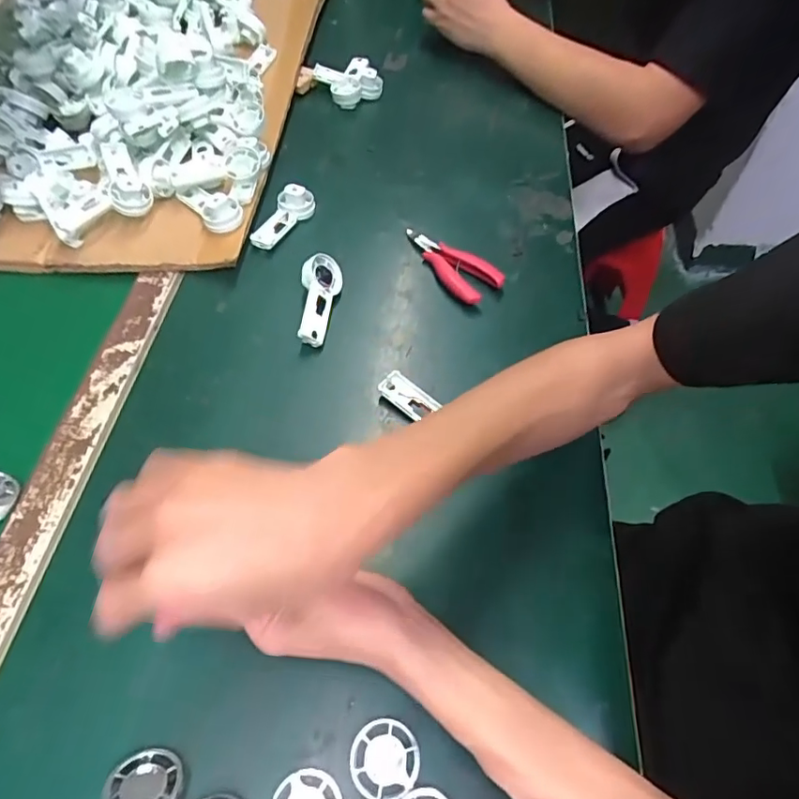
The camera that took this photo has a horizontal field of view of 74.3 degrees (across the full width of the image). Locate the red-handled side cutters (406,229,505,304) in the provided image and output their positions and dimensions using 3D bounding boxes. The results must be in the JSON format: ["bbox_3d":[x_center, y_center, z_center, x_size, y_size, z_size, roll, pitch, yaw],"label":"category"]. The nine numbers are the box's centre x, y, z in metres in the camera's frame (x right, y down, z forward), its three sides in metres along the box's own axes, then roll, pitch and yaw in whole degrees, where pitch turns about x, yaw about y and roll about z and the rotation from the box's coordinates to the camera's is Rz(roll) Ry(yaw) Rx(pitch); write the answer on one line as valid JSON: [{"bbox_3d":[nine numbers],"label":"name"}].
[{"bbox_3d":[0.047,-0.141,0.540,0.049,0.020,0.118,-39,64,-23],"label":"red-handled side cutters"}]

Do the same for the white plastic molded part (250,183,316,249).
[{"bbox_3d":[-0.129,-0.198,0.570,0.034,0.033,0.090,31,61,19],"label":"white plastic molded part"}]

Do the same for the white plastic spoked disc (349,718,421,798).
[{"bbox_3d":[-0.008,0.211,0.310,0.040,0.009,0.039,2,59,-3],"label":"white plastic spoked disc"}]

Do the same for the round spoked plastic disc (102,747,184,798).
[{"bbox_3d":[-0.142,0.214,0.294,0.039,0.005,0.037,6,28,-3],"label":"round spoked plastic disc"}]

